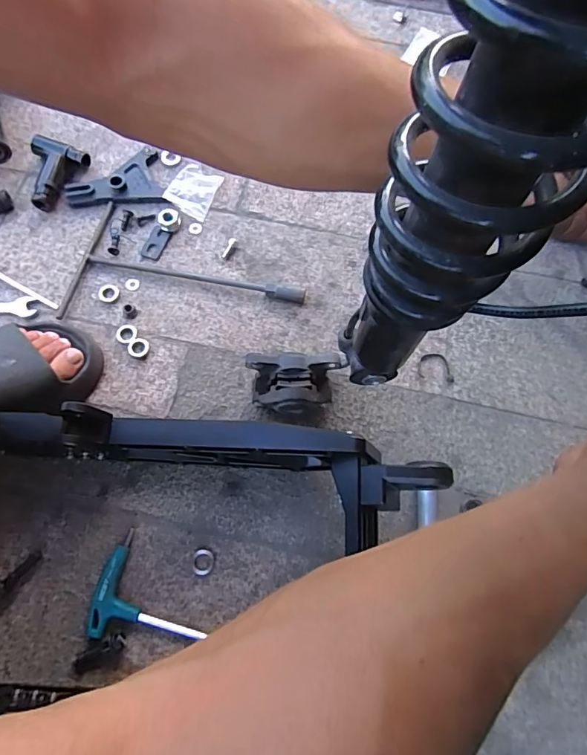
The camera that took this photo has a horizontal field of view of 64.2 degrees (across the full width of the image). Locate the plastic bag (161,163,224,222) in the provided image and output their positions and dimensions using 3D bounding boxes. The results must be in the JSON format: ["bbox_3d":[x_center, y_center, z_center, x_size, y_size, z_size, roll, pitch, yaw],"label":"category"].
[{"bbox_3d":[-0.136,-0.259,0.639,0.054,0.021,0.075,21,70,6],"label":"plastic bag"}]

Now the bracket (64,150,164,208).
[{"bbox_3d":[-0.243,-0.275,0.639,0.125,0.019,0.088,-3,70,-3],"label":"bracket"}]

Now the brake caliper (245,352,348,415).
[{"bbox_3d":[0.004,0.008,0.520,0.107,0.060,0.070,1,69,-2],"label":"brake caliper"}]

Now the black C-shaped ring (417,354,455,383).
[{"bbox_3d":[0.172,-0.012,0.560,0.044,0.004,0.033,11,69,2],"label":"black C-shaped ring"}]

